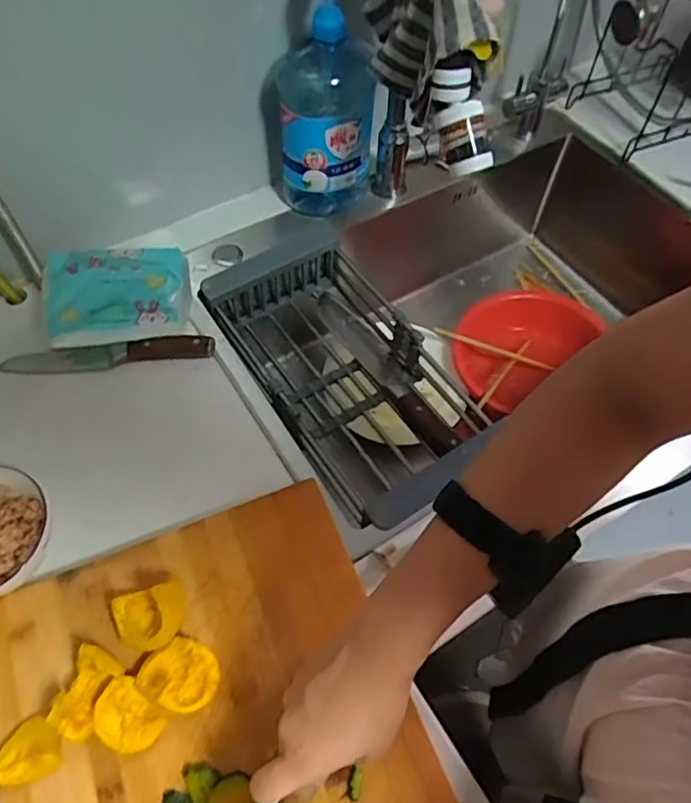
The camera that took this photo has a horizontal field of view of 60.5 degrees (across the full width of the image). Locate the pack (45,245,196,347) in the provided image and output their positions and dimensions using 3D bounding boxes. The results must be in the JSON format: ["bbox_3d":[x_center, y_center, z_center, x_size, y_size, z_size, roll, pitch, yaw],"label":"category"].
[{"bbox_3d":[-0.251,-0.117,0.649,0.155,0.076,0.097,-5,58,-4],"label":"pack"}]

